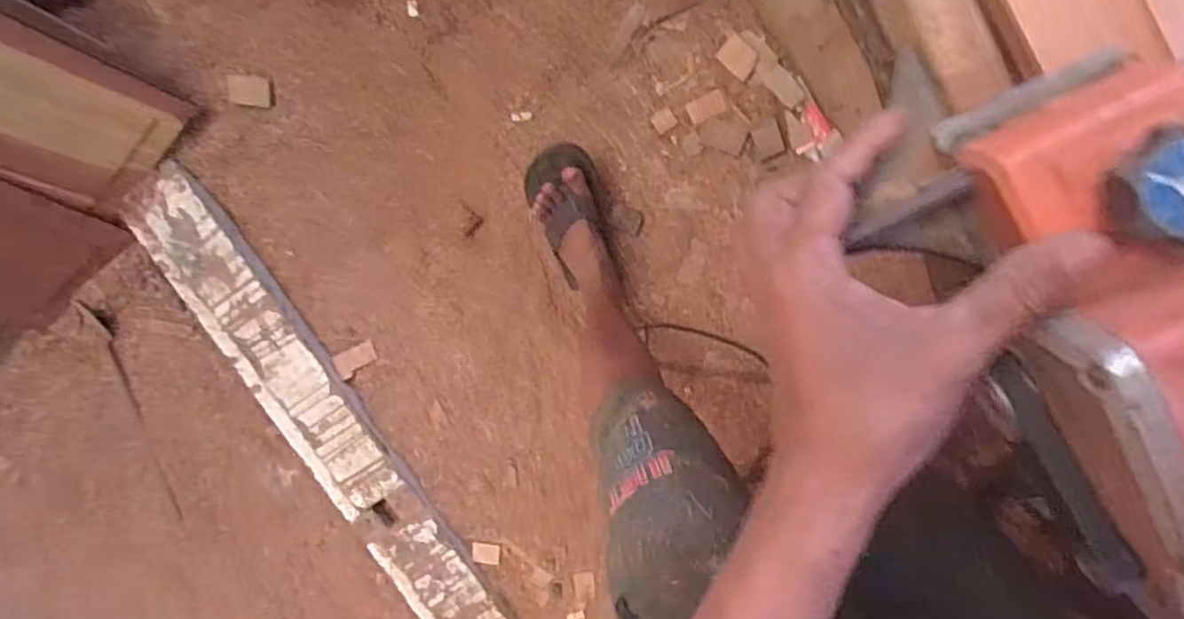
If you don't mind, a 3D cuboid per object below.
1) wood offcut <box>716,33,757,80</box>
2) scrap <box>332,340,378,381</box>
[{"bbox_3d":[0.220,-0.379,1.047,0.055,0.010,0.043,43,96,-1],"label":"wood offcut"},{"bbox_3d":[-0.395,0.085,1.171,0.075,0.011,0.043,-26,93,6],"label":"scrap"}]

